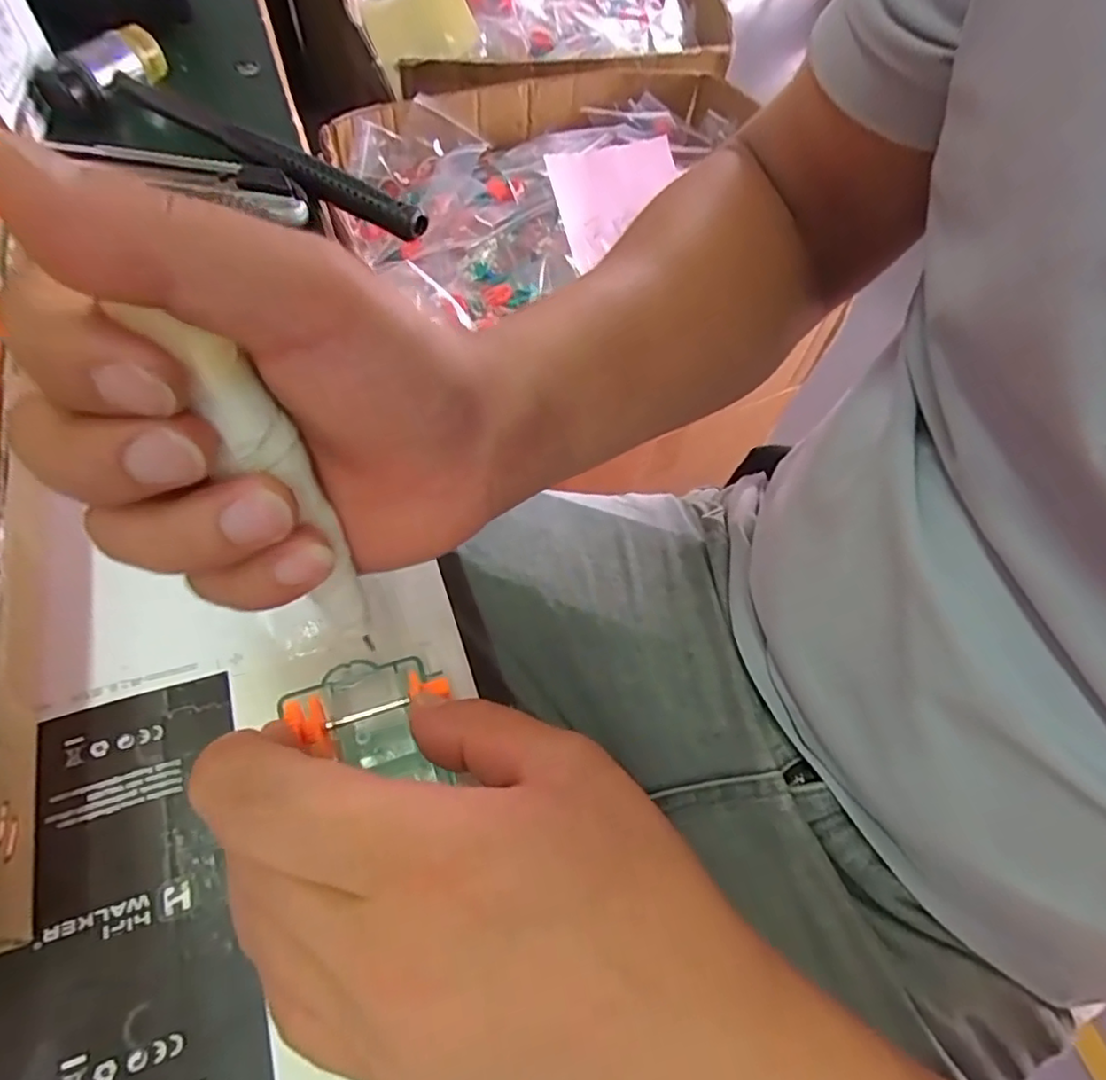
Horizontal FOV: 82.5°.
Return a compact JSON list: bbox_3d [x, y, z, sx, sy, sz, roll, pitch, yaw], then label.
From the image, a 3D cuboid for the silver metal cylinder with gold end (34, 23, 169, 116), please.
[{"bbox_3d":[-0.265,-0.279,0.374,0.028,0.026,0.074,25,63,9],"label":"silver metal cylinder with gold end"}]

